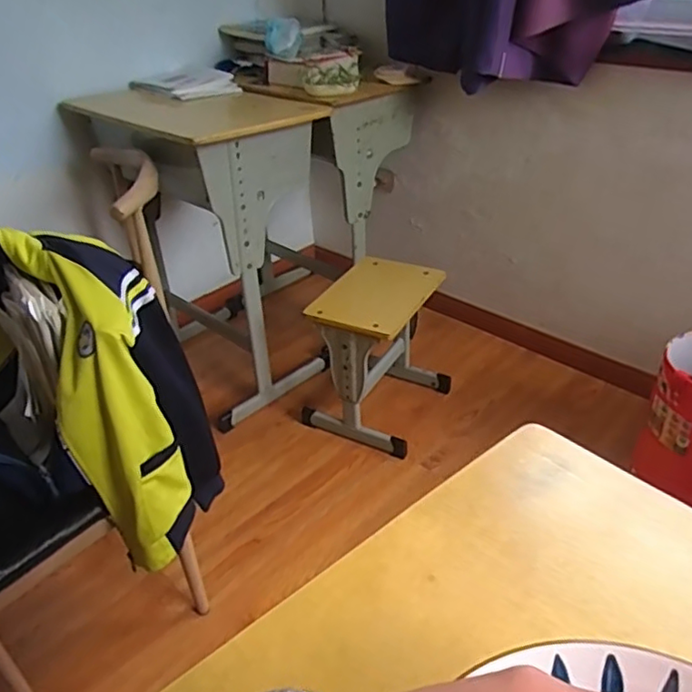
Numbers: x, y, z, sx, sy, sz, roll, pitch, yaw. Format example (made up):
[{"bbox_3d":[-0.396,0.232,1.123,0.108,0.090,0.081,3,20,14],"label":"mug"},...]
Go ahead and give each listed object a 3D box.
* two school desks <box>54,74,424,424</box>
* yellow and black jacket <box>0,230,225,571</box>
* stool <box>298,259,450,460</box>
[{"bbox_3d":[-0.252,-0.328,1.769,0.533,0.786,0.754,26,45,34],"label":"two school desks"},{"bbox_3d":[-0.427,0.041,1.013,0.501,0.468,0.245,27,45,35],"label":"yellow and black jacket"},{"bbox_3d":[0.084,0.014,1.598,0.275,0.382,0.332,19,41,27],"label":"stool"}]

